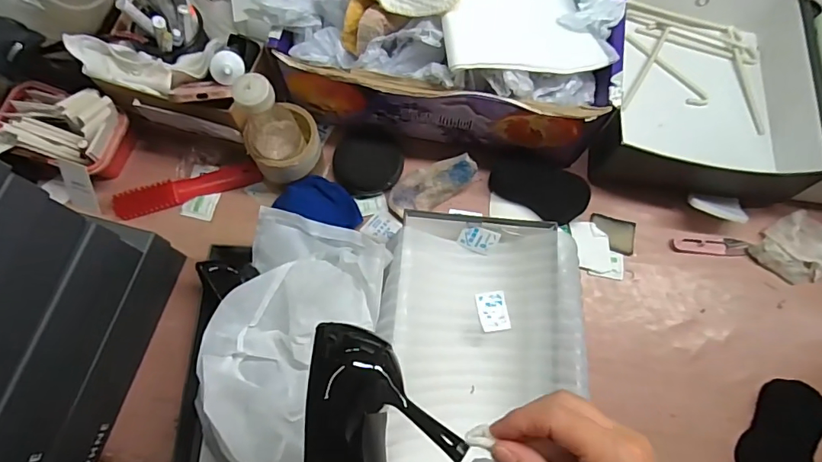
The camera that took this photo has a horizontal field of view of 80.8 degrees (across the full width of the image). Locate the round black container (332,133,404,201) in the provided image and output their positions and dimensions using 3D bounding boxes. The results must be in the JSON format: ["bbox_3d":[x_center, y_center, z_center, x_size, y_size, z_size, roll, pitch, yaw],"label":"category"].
[{"bbox_3d":[-0.056,-0.089,0.650,0.092,0.024,0.080,-16,73,-6],"label":"round black container"}]

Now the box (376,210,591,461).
[{"bbox_3d":[0.073,0.133,0.544,0.207,0.103,0.291,6,72,1],"label":"box"}]

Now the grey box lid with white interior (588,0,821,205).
[{"bbox_3d":[0.396,-0.207,0.670,0.264,0.103,0.332,10,73,2],"label":"grey box lid with white interior"}]

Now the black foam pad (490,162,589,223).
[{"bbox_3d":[0.170,-0.057,0.643,0.125,0.010,0.066,26,104,13],"label":"black foam pad"}]

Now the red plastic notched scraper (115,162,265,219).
[{"bbox_3d":[-0.302,-0.057,0.653,0.193,0.010,0.034,-15,73,-6],"label":"red plastic notched scraper"}]

